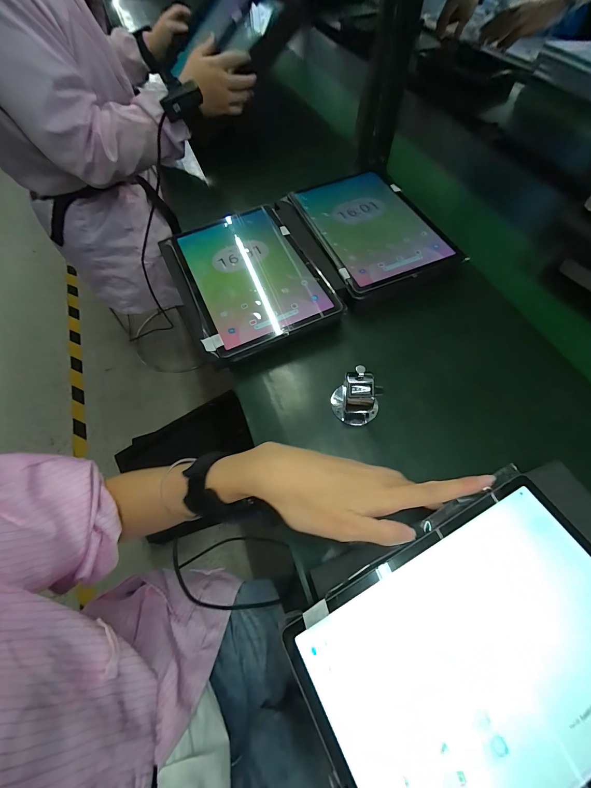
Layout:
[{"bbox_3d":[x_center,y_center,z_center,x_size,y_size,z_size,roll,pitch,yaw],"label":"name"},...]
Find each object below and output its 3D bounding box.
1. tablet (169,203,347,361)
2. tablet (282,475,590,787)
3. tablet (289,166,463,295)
[{"bbox_3d":[-0.067,-0.170,0.447,0.168,0.015,0.252,-23,62,-7],"label":"tablet"},{"bbox_3d":[0.138,0.189,0.230,0.251,0.016,0.163,-24,63,-14],"label":"tablet"},{"bbox_3d":[0.111,-0.261,0.483,0.166,0.015,0.249,-20,62,-7],"label":"tablet"}]

